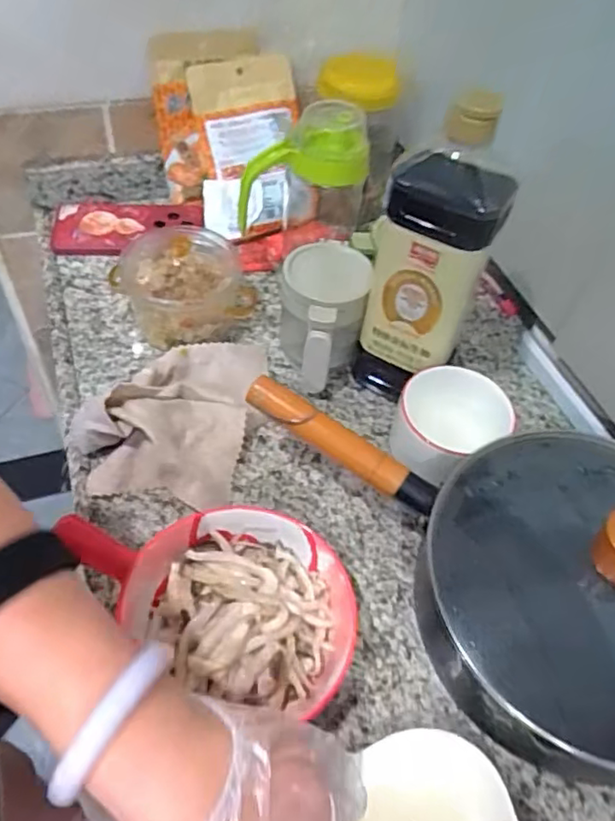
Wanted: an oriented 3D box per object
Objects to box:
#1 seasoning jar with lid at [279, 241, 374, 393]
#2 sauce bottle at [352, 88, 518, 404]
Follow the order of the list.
[{"bbox_3d":[0.013,-0.083,0.568,0.075,0.098,0.097,5,51,-2],"label":"seasoning jar with lid"},{"bbox_3d":[0.093,-0.111,0.493,0.083,0.270,0.059,15,52,6],"label":"sauce bottle"}]

